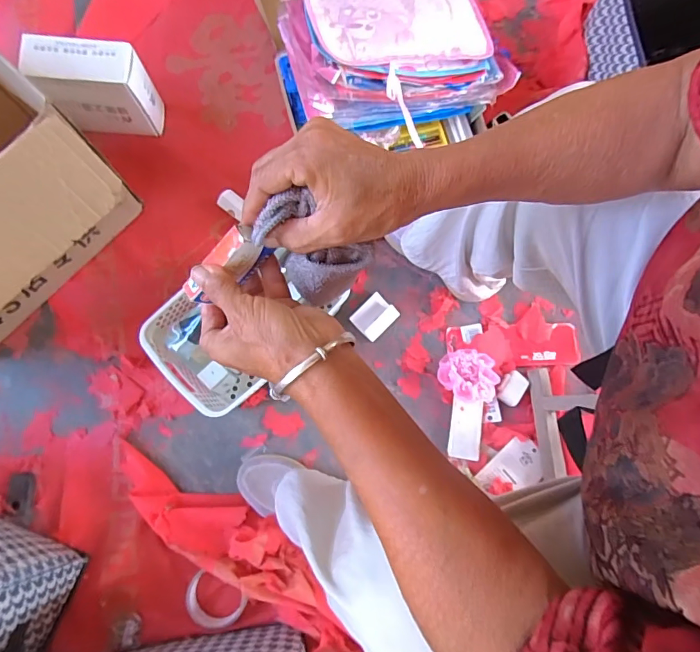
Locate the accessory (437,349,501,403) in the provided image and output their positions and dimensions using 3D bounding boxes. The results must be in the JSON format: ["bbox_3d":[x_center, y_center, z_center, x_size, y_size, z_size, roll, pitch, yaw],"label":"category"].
[{"bbox_3d":[0.199,0.083,0.737,0.099,0.039,0.089,3,77,-2],"label":"accessory"}]

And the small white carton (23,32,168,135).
[{"bbox_3d":[-0.446,-0.418,0.771,0.181,0.149,0.084,-2,79,-2],"label":"small white carton"}]

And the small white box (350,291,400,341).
[{"bbox_3d":[0.044,-0.017,0.773,0.061,0.016,0.073,43,79,7],"label":"small white box"}]

